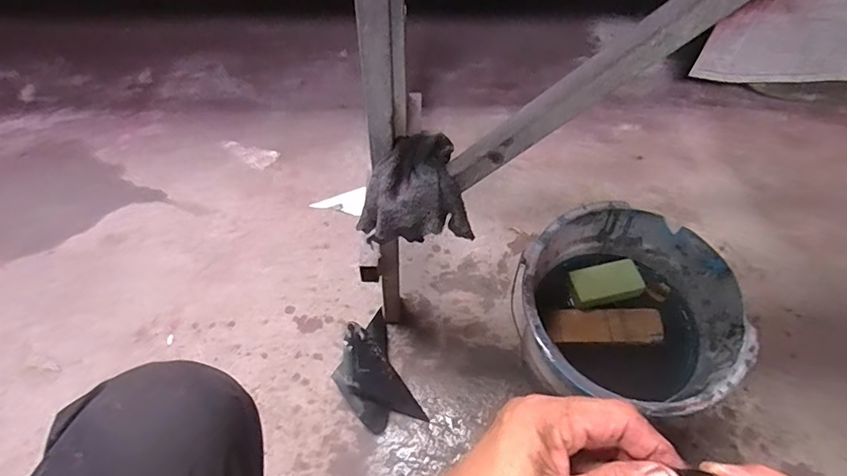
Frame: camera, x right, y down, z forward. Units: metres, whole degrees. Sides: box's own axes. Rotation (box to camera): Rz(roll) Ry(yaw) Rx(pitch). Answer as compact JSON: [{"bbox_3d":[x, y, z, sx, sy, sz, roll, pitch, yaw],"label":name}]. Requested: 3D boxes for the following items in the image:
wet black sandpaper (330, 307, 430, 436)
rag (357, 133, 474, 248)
[{"bbox_3d":[-0.081,0.205,0.735,0.103,0.057,0.173,-21,59,-13],"label":"wet black sandpaper"},{"bbox_3d":[-0.015,-0.040,0.511,0.112,0.099,0.093,-13,58,-7],"label":"rag"}]

